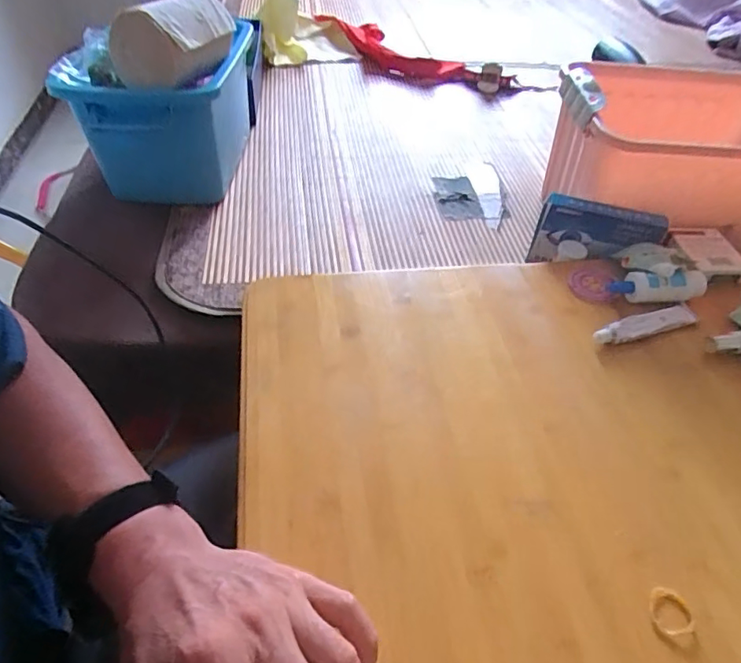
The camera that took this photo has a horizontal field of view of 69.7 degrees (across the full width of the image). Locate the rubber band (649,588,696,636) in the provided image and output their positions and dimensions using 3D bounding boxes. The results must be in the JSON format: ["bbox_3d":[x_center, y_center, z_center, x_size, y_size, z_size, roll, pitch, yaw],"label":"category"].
[{"bbox_3d":[0.190,0.176,0.336,0.026,0.004,0.027,6,45,3],"label":"rubber band"}]

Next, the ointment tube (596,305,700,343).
[{"bbox_3d":[0.263,-0.007,0.512,0.111,0.010,0.020,-12,47,-15],"label":"ointment tube"}]

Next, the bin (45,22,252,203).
[{"bbox_3d":[-0.273,-0.302,0.740,0.196,0.157,0.279,1,45,-1],"label":"bin"}]

